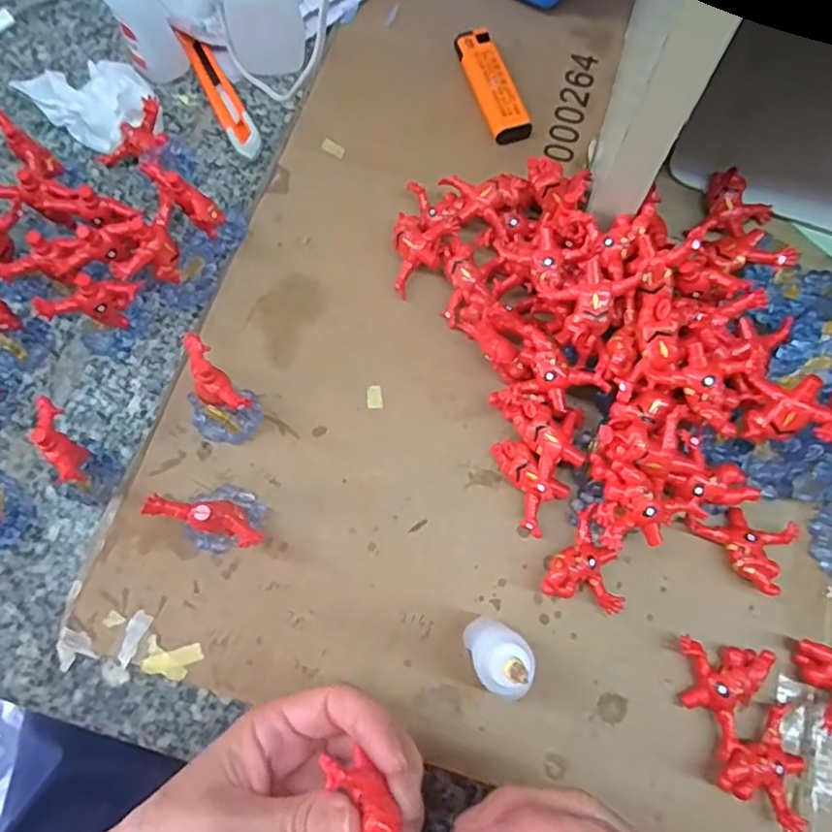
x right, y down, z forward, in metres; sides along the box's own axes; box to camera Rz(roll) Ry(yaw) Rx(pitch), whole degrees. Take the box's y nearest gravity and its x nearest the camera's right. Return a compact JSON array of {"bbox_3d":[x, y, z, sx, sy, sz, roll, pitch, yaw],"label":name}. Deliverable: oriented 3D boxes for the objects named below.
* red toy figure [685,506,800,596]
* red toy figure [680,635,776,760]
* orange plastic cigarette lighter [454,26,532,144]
[{"bbox_3d":[0.153,0.061,0.308,0.046,0.016,0.036,22,75,8],"label":"red toy figure"},{"bbox_3d":[0.136,0.126,0.288,0.036,0.016,0.046,9,74,4],"label":"red toy figure"},{"bbox_3d":[0.046,-0.205,0.401,0.024,0.013,0.081,-17,74,-4],"label":"orange plastic cigarette lighter"}]

